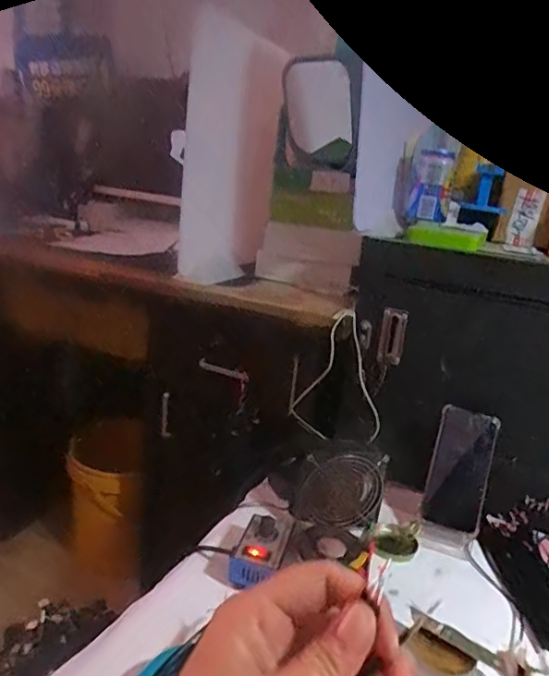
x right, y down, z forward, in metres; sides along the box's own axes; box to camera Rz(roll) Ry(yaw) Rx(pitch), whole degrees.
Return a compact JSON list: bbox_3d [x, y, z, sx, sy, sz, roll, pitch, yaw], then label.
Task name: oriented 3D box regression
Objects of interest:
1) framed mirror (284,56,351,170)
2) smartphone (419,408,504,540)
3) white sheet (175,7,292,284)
[{"bbox_3d":[0.082,-0.409,0.982,0.121,0.196,0.008,-15,34,-12],"label":"framed mirror"},{"bbox_3d":[0.261,0.183,0.745,0.078,0.164,0.011,14,-10,12],"label":"smartphone"},{"bbox_3d":[-0.070,-0.300,0.900,0.052,0.396,0.219,15,20,25],"label":"white sheet"}]

